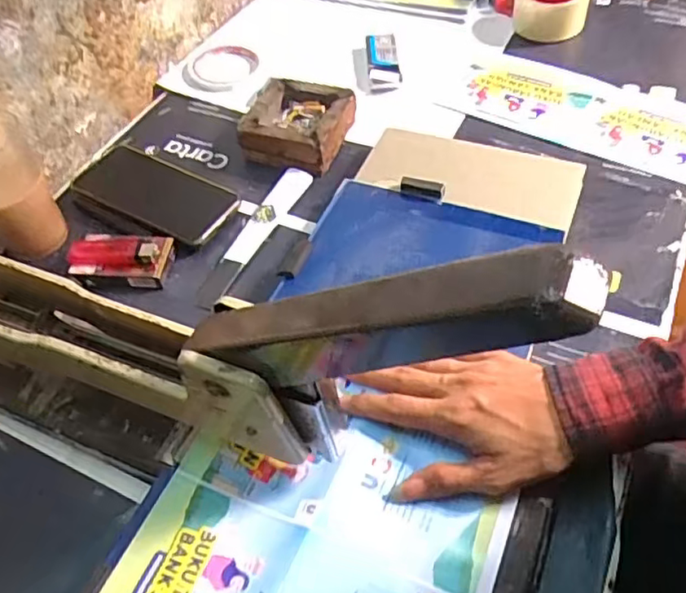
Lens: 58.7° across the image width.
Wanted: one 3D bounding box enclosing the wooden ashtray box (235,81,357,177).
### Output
[{"bbox_3d":[-0.049,-0.182,0.651,0.109,0.044,0.104,13,56,14],"label":"wooden ashtray box"}]

